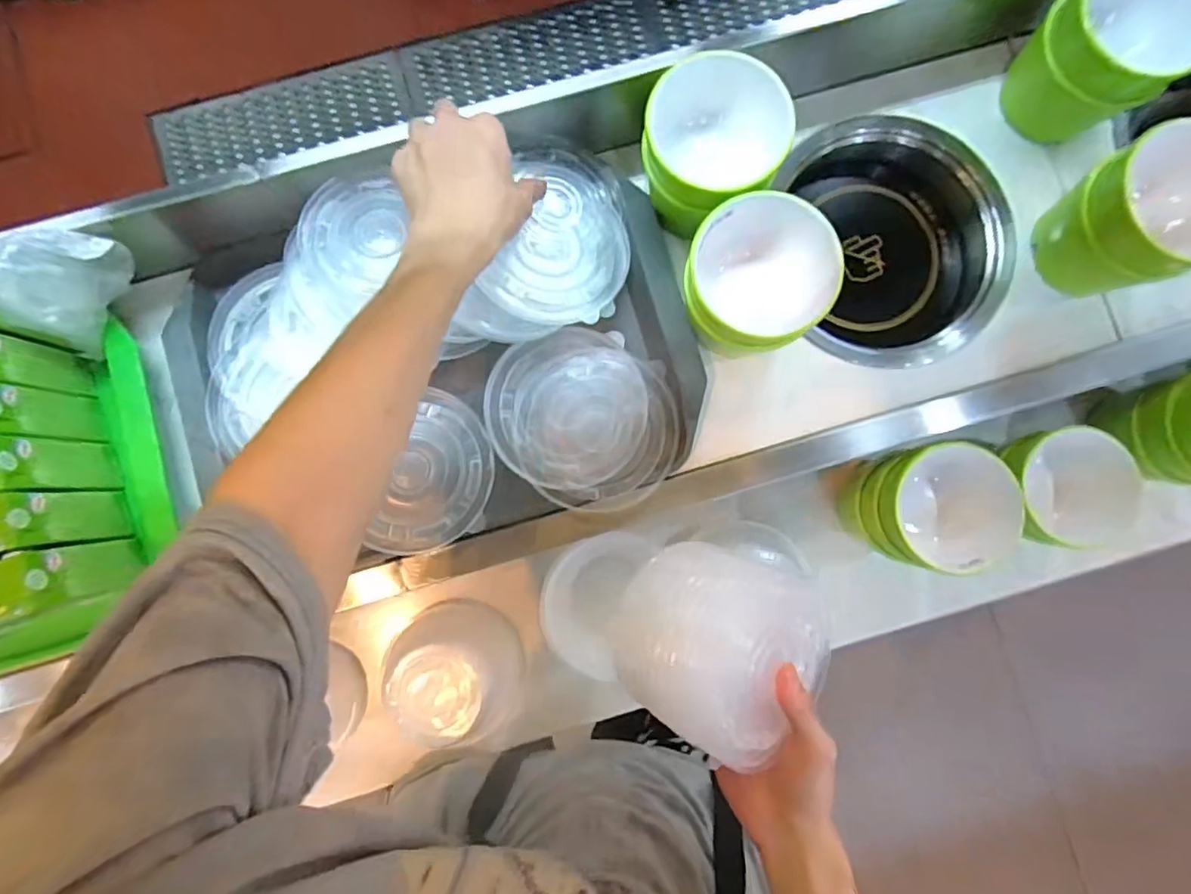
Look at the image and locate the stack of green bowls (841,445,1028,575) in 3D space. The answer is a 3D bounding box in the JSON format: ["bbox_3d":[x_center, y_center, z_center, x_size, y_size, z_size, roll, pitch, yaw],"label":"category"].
[{"bbox_3d":[0.308,0.056,0.556,0.115,0.128,0.113,-1,86,0],"label":"stack of green bowls"}]

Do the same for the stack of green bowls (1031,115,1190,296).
[{"bbox_3d":[0.446,-0.185,0.476,0.101,0.097,0.106,-19,86,-1],"label":"stack of green bowls"}]

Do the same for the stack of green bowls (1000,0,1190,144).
[{"bbox_3d":[0.429,-0.334,0.488,0.107,0.105,0.112,-39,87,-3],"label":"stack of green bowls"}]

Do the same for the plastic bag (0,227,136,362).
[{"bbox_3d":[-0.419,-0.127,0.457,0.046,0.078,0.092,18,86,1],"label":"plastic bag"}]

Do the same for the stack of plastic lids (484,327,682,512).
[{"bbox_3d":[-0.010,-0.027,0.502,0.166,0.017,0.141,35,87,2],"label":"stack of plastic lids"}]

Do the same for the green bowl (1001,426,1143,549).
[{"bbox_3d":[0.444,0.043,0.553,0.099,0.068,0.120,-17,86,-1],"label":"green bowl"}]

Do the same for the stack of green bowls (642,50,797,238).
[{"bbox_3d":[0.096,-0.247,0.479,0.110,0.081,0.120,1,86,0],"label":"stack of green bowls"}]

